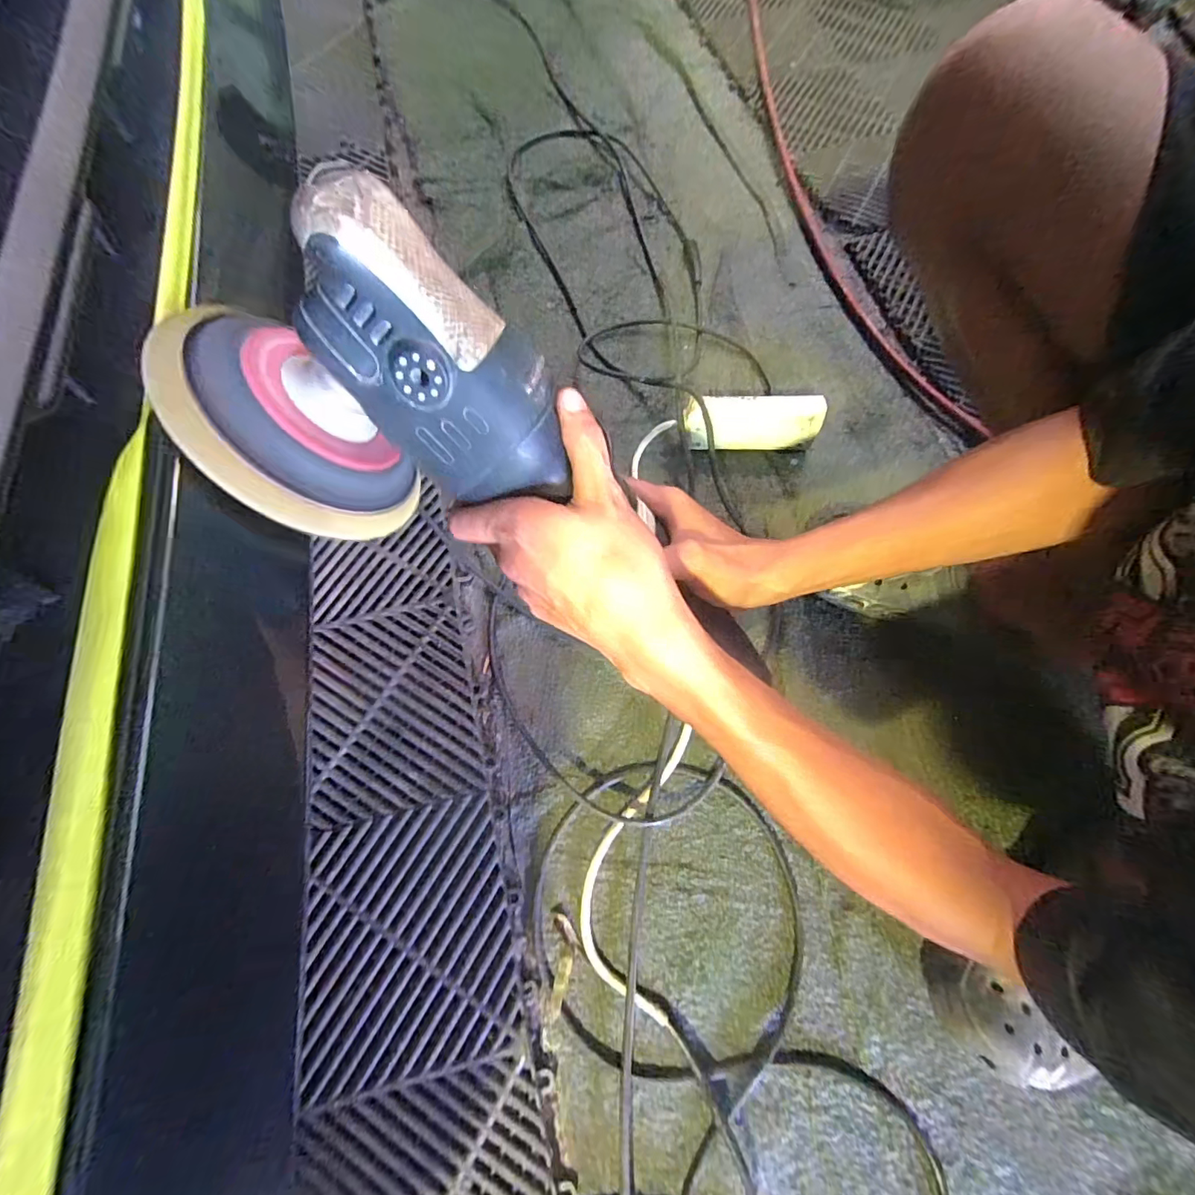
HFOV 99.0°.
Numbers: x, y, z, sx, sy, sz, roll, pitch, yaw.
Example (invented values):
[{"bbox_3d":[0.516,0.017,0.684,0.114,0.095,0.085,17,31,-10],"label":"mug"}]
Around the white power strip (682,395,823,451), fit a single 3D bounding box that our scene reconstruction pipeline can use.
[{"bbox_3d":[0.184,-0.212,0.615,0.157,0.068,0.034,4,36,2],"label":"white power strip"}]

